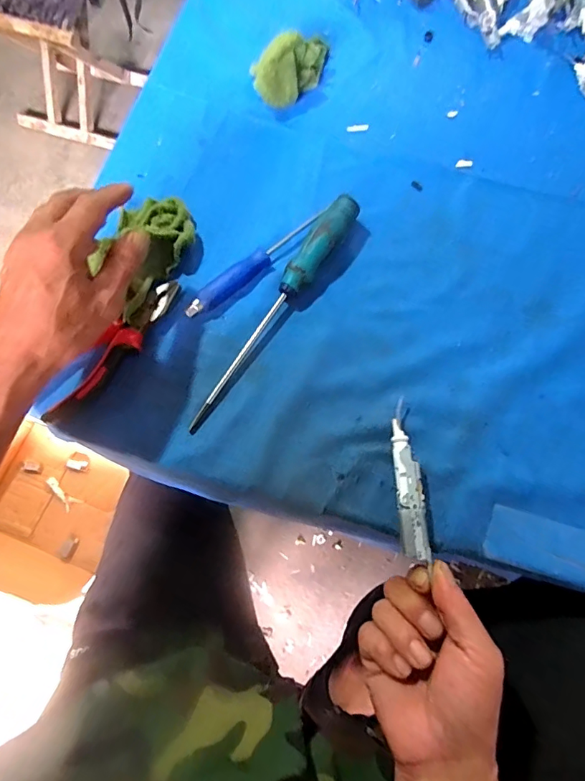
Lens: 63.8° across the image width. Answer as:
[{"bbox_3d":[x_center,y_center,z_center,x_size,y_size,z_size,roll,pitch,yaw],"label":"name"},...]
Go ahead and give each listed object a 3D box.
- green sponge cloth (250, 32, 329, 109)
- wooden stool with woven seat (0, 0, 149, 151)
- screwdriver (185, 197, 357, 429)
[{"bbox_3d":[0.004,-0.343,0.491,0.038,0.054,0.102,40,78,13],"label":"green sponge cloth"},{"bbox_3d":[-0.612,-0.902,1.240,0.317,0.317,0.273,20,73,7],"label":"wooden stool with woven seat"},{"bbox_3d":[-0.018,-0.074,0.412,0.025,0.027,0.248,35,77,12],"label":"screwdriver"}]

